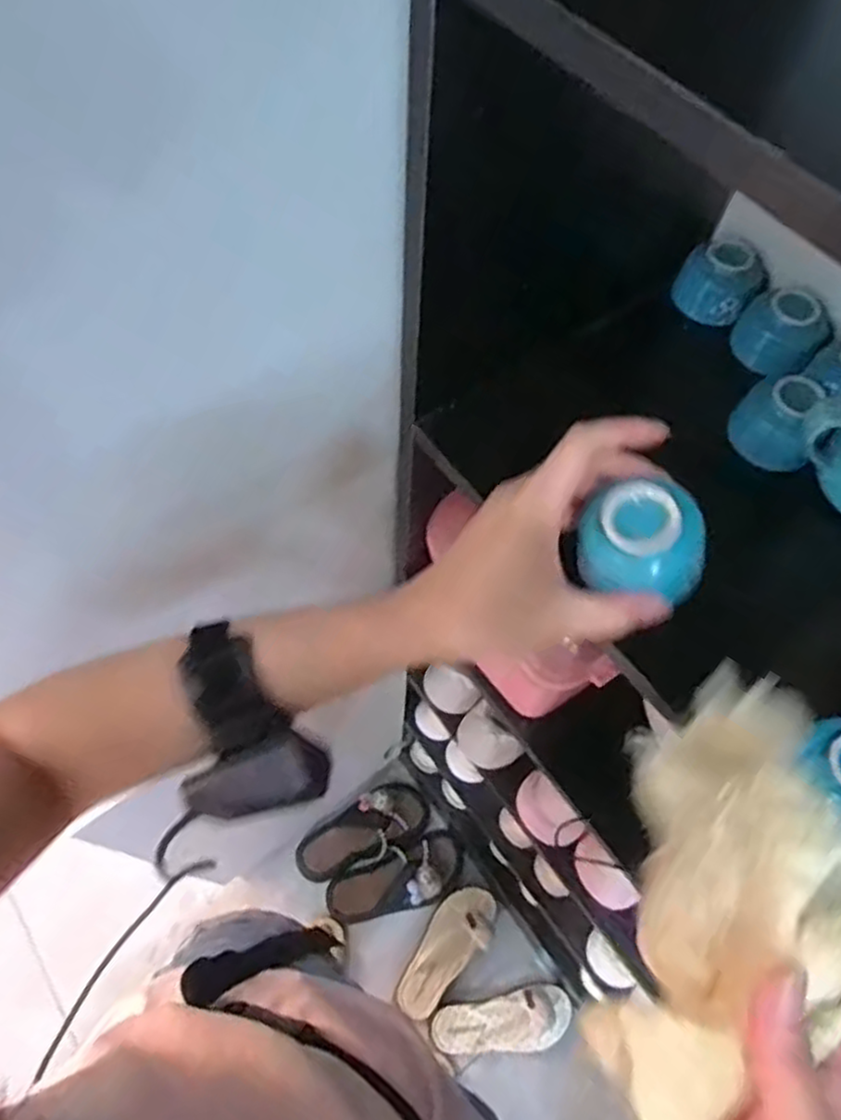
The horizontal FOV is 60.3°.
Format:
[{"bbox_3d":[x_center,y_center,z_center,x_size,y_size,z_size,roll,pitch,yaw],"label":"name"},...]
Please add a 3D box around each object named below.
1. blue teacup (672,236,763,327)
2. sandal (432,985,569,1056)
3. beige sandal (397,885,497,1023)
[{"bbox_3d":[0.237,-0.223,0.578,0.057,0.042,0.050,29,65,12],"label":"blue teacup"},{"bbox_3d":[0.148,0.836,1.295,0.245,0.032,0.091,-12,63,-8],"label":"sandal"},{"bbox_3d":[0.051,0.718,1.335,0.104,0.092,0.249,35,66,15],"label":"beige sandal"}]

